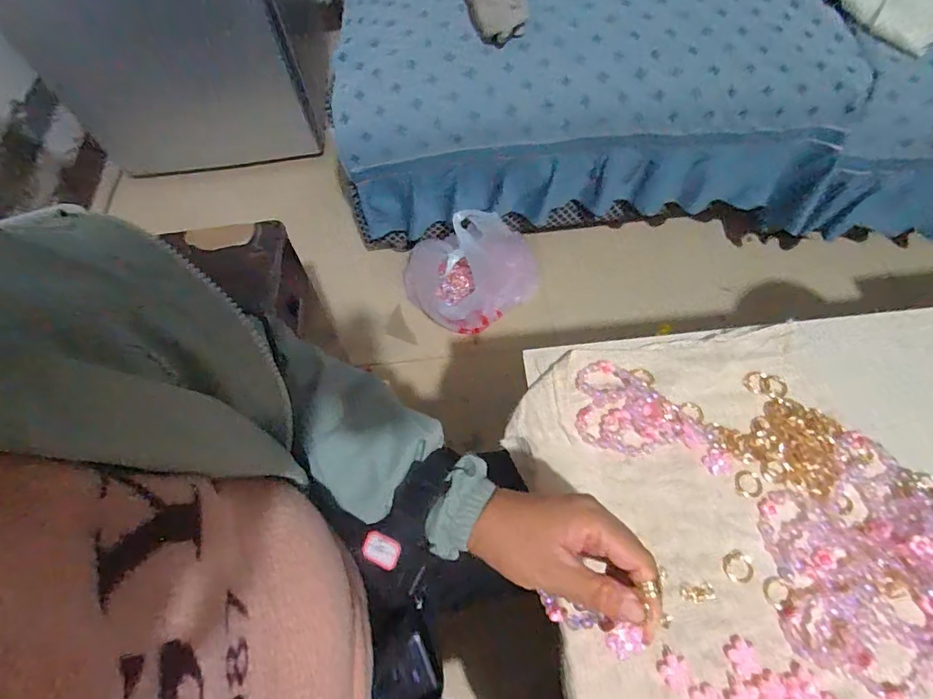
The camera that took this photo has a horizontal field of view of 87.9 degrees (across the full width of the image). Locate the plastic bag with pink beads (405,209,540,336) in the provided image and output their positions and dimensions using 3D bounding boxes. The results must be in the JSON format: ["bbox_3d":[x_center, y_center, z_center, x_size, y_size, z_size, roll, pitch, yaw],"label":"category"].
[{"bbox_3d":[0.011,-0.179,0.979,0.292,0.251,0.204,-6,64,0],"label":"plastic bag with pink beads"}]

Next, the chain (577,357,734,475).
[{"bbox_3d":[0.161,0.071,0.438,0.146,0.017,0.073,36,71,18],"label":"chain"}]

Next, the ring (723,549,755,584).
[{"bbox_3d":[0.223,0.178,0.398,0.023,0.004,0.024,-1,64,2],"label":"ring"}]

